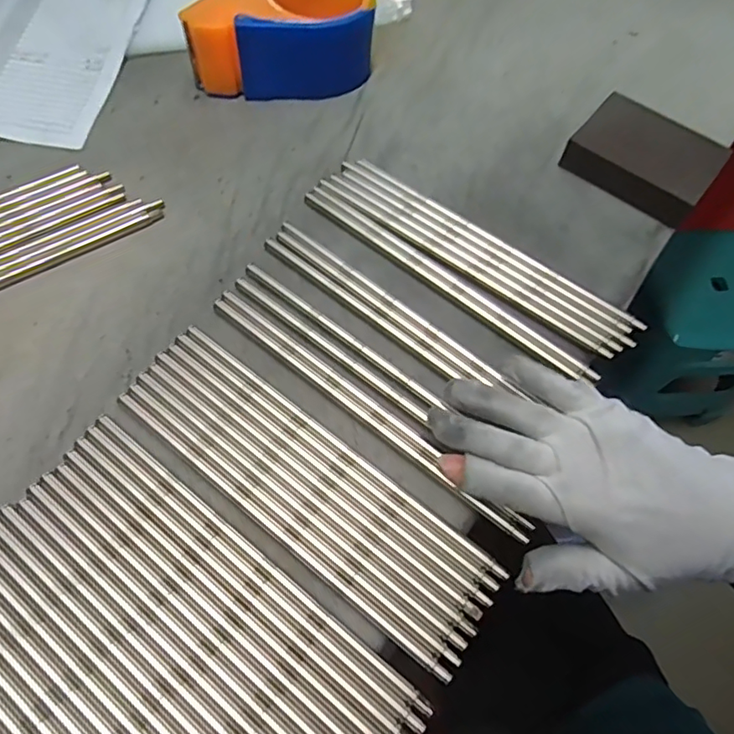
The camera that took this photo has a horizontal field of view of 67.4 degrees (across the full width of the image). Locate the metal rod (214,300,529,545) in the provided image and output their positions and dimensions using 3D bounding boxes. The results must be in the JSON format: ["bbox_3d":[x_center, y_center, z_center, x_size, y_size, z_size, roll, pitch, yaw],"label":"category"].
[{"bbox_3d":[-0.005,0.025,0.316,0.222,0.007,0.008,36,69,16],"label":"metal rod"}]

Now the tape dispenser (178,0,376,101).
[{"bbox_3d":[-0.064,-0.253,0.417,0.134,0.057,0.072,-4,64,-2],"label":"tape dispenser"}]

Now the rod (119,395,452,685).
[{"bbox_3d":[-0.050,0.081,0.286,0.223,0.005,0.007,35,69,16],"label":"rod"}]

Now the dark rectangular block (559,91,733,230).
[{"bbox_3d":[0.201,-0.152,0.396,0.093,0.028,0.070,35,69,16],"label":"dark rectangular block"}]

